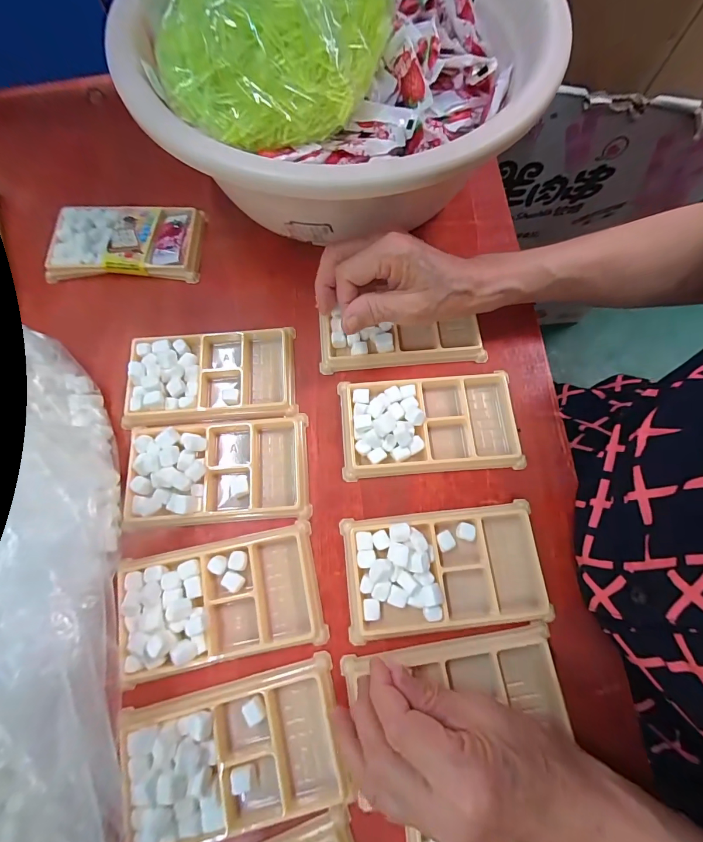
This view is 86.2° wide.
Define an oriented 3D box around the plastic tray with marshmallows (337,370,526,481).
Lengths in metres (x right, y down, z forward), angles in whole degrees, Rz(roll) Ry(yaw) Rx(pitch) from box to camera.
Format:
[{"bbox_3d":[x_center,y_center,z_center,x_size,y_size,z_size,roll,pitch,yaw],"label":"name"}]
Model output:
[{"bbox_3d":[0.062,0.001,0.291,0.137,0.017,0.075,-4,73,-1],"label":"plastic tray with marshmallows"}]

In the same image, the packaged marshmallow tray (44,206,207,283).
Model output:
[{"bbox_3d":[-0.208,-0.166,0.349,0.133,0.019,0.074,-1,73,0],"label":"packaged marshmallow tray"}]

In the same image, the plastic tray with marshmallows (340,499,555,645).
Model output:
[{"bbox_3d":[0.065,0.101,0.257,0.135,0.021,0.077,-5,73,-2],"label":"plastic tray with marshmallows"}]

